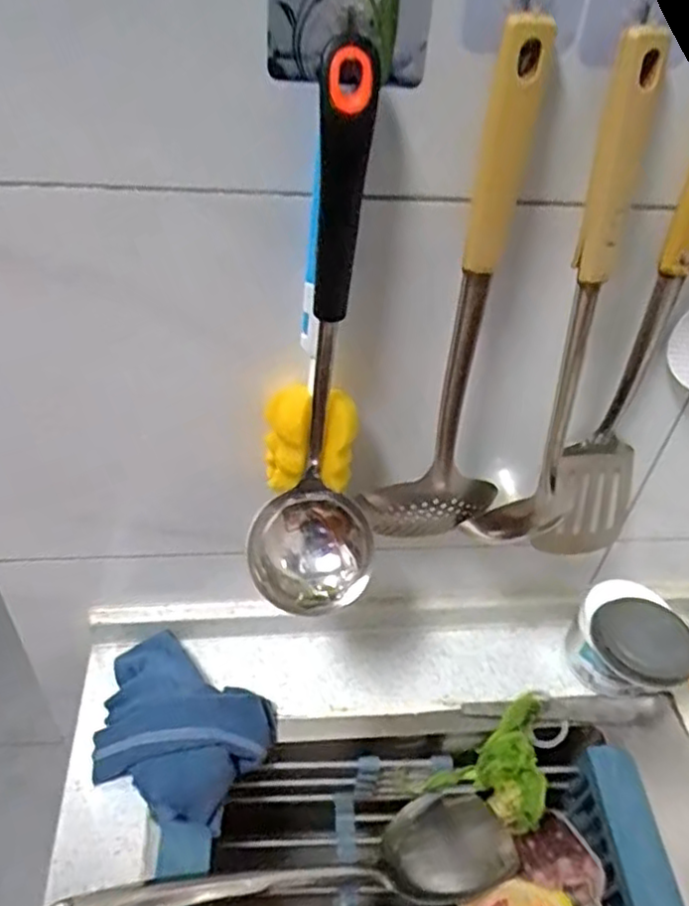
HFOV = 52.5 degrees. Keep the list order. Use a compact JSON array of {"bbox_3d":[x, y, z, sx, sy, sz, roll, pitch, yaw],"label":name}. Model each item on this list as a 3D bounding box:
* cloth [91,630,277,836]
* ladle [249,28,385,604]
[{"bbox_3d":[-0.139,0.209,0.554,0.155,0.051,0.118,26,46,20],"label":"cloth"},{"bbox_3d":[-0.009,-0.039,0.392,0.077,0.311,0.090,6,43,0],"label":"ladle"}]

